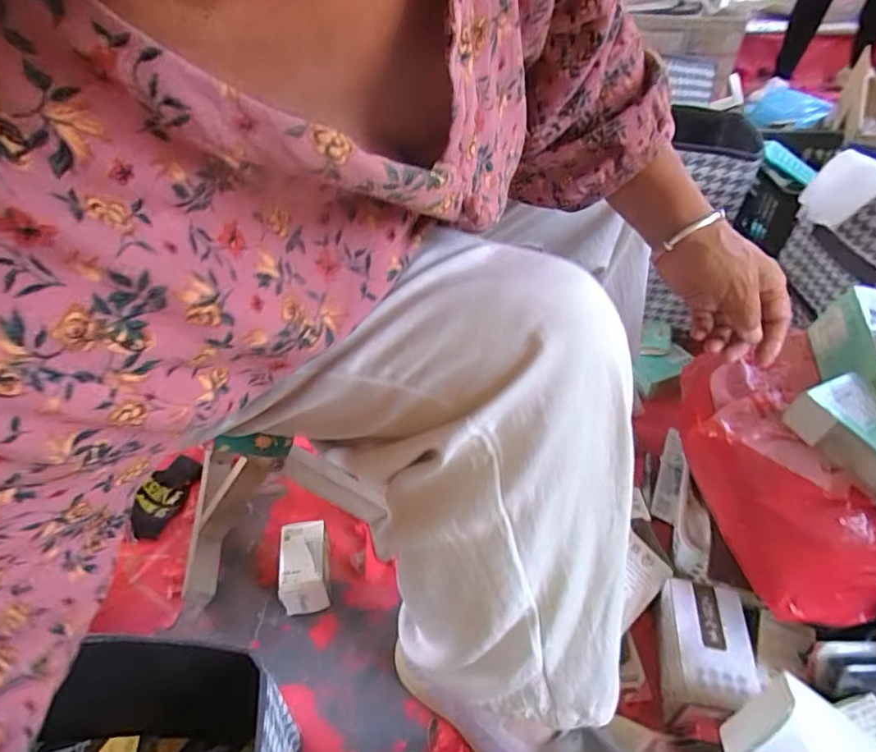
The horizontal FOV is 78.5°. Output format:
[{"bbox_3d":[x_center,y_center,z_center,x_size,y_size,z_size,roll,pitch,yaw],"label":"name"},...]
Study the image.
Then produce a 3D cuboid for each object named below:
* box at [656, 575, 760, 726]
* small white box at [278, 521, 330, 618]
[{"bbox_3d":[0.257,0.274,0.525,0.081,0.073,0.124,3,36,12],"label":"box"},{"bbox_3d":[-0.149,0.216,0.612,0.052,0.054,0.082,-10,36,-6],"label":"small white box"}]

